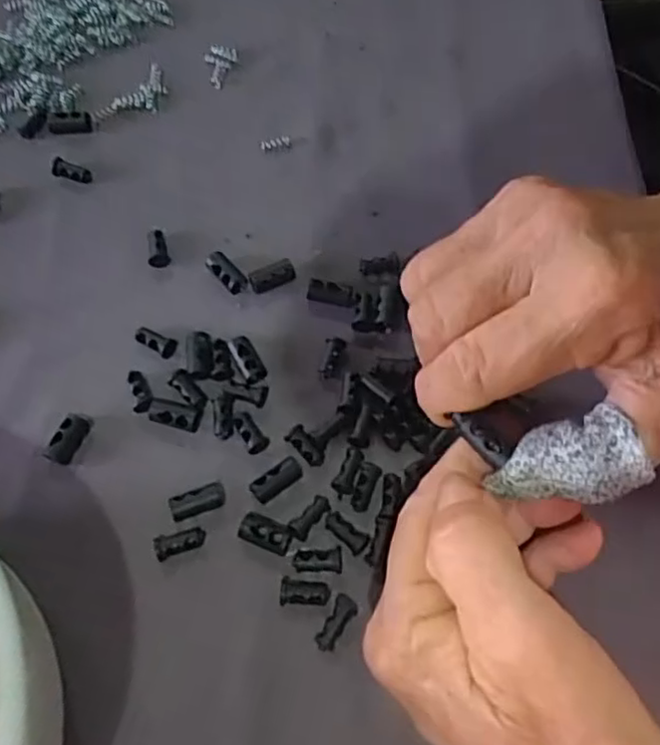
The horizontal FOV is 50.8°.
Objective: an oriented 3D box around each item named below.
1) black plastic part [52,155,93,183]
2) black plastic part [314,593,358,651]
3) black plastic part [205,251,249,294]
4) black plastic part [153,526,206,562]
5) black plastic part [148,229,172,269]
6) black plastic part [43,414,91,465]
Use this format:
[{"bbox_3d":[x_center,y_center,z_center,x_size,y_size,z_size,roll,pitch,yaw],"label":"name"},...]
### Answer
[{"bbox_3d":[-0.116,-0.091,0.313,0.018,0.006,0.007,17,64,-8],"label":"black plastic part"},{"bbox_3d":[0.002,0.084,0.233,0.008,0.007,0.019,28,67,11],"label":"black plastic part"},{"bbox_3d":[-0.044,-0.043,0.291,0.010,0.008,0.022,-37,70,-17],"label":"black plastic part"},{"bbox_3d":[-0.053,0.060,0.245,0.017,0.005,0.009,-18,66,-10],"label":"black plastic part"},{"bbox_3d":[-0.073,-0.053,0.296,0.009,0.005,0.017,-8,77,-6],"label":"black plastic part"},{"bbox_3d":[-0.097,0.025,0.258,0.008,0.009,0.019,20,65,8],"label":"black plastic part"}]

